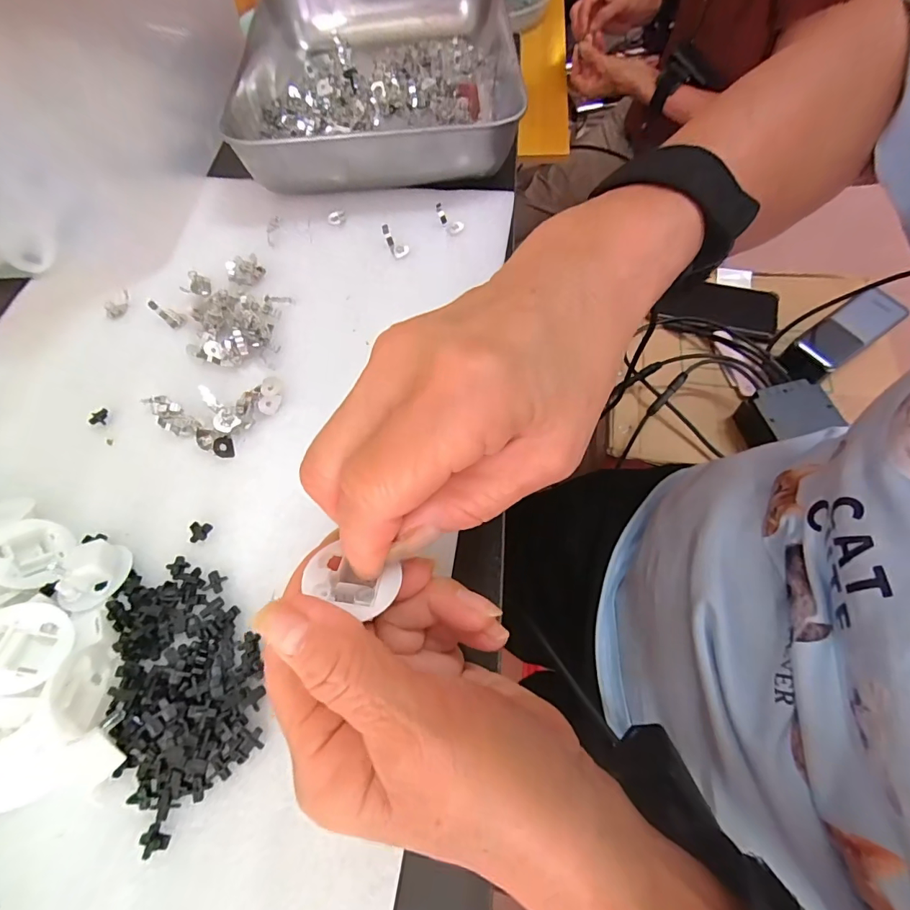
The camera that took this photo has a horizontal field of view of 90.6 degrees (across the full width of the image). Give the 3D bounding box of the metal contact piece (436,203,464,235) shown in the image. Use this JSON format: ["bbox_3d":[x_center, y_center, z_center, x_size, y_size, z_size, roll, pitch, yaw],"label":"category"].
[{"bbox_3d":[-0.005,-0.156,0.299,0.010,0.007,0.024,-42,89,-15],"label":"metal contact piece"}]

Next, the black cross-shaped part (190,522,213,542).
[{"bbox_3d":[-0.126,0.038,0.221,0.011,0.004,0.010,-1,66,2],"label":"black cross-shaped part"}]

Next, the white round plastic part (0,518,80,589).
[{"bbox_3d":[-0.203,0.048,0.214,0.030,0.015,0.031,29,49,-31],"label":"white round plastic part"}]

